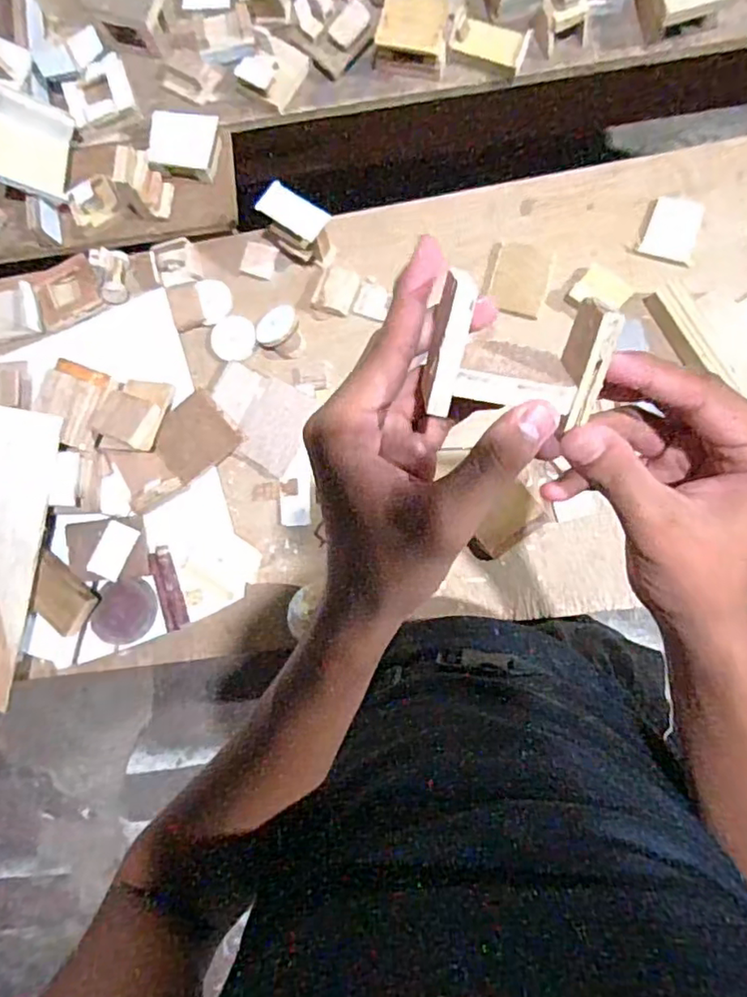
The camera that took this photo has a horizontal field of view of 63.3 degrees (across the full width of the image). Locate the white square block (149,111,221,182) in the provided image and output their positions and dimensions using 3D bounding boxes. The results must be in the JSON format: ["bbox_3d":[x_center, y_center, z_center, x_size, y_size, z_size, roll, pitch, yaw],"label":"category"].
[{"bbox_3d":[-0.229,-0.426,0.735,0.079,0.032,0.068,4,87,7],"label":"white square block"}]

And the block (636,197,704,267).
[{"bbox_3d":[0.349,-0.314,0.708,0.059,0.008,0.075,20,89,8],"label":"block"}]

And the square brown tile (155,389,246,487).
[{"bbox_3d":[-0.217,-0.073,0.737,0.091,0.004,0.080,-42,107,-10],"label":"square brown tile"}]

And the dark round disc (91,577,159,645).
[{"bbox_3d":[-0.304,0.138,0.743,0.070,0.012,0.082,15,88,8],"label":"dark round disc"}]

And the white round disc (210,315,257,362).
[{"bbox_3d":[-0.175,-0.201,0.761,0.054,0.005,0.056,0,86,7],"label":"white round disc"}]

